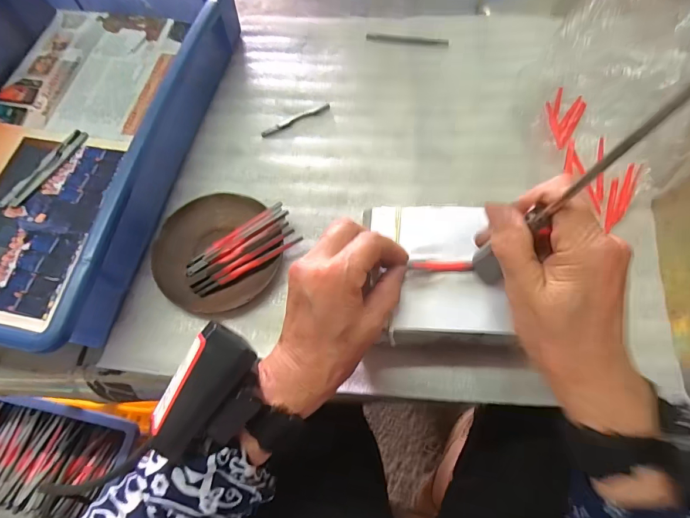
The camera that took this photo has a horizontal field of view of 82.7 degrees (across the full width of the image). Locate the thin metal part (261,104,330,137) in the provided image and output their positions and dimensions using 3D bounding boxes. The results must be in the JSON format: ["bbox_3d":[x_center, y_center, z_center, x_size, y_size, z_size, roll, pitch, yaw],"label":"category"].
[{"bbox_3d":[-0.054,-0.152,0.426,0.080,0.004,0.010,-26,68,-9],"label":"thin metal part"}]

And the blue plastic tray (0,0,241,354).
[{"bbox_3d":[-0.293,-0.139,0.388,0.279,0.072,0.422,9,67,6],"label":"blue plastic tray"}]

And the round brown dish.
[{"bbox_3d":[-0.117,-0.007,0.353,0.105,0.021,0.103,-1,66,2],"label":"round brown dish"}]

